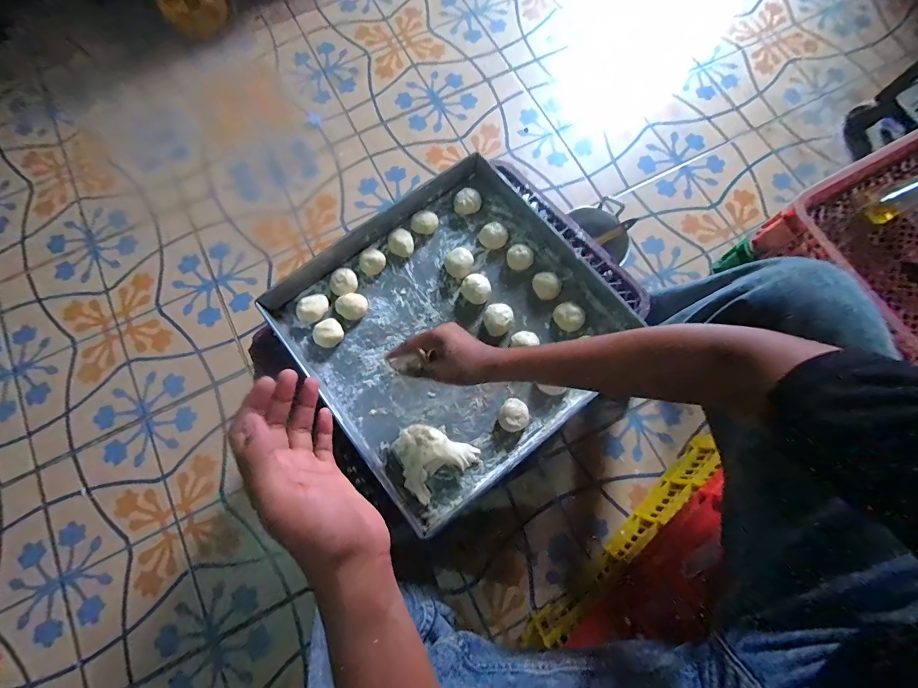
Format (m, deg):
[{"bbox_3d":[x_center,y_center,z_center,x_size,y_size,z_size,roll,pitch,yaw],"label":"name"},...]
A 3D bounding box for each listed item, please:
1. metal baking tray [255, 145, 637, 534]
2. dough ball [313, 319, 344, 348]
[{"bbox_3d":[-0.009,-0.037,0.643,0.488,0.051,0.465,-38,79,-11],"label":"metal baking tray"},{"bbox_3d":[-0.216,-0.018,0.646,0.048,0.025,0.041,-27,77,-8],"label":"dough ball"}]

